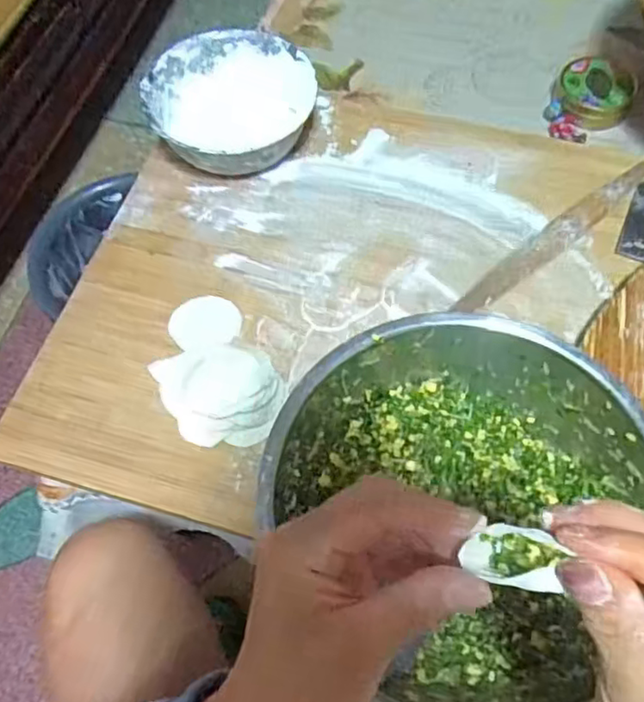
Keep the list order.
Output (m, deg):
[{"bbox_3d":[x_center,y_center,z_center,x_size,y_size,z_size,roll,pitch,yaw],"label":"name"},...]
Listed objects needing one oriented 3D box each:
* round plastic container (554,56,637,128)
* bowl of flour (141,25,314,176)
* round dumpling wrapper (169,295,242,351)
[{"bbox_3d":[0.283,-0.269,0.649,0.075,0.023,0.078,-1,63,1],"label":"round plastic container"},{"bbox_3d":[-0.086,-0.237,0.612,0.152,0.056,0.156,-1,63,1],"label":"bowl of flour"},{"bbox_3d":[-0.100,-0.026,0.535,0.058,0.004,0.053,0,59,0],"label":"round dumpling wrapper"}]

